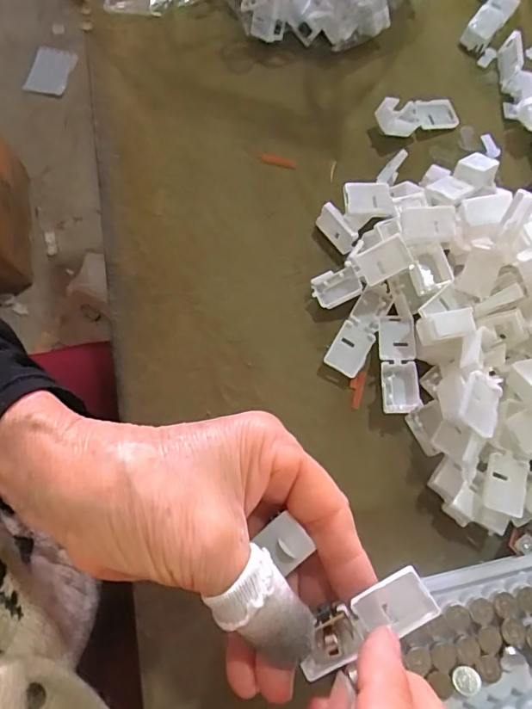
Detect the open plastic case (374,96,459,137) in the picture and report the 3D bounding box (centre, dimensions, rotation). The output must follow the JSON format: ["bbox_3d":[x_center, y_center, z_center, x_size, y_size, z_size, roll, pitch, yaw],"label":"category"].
[{"bbox_3d":[0.102,-0.158,0.331,0.061,0.012,0.021,-14,73,-22],"label":"open plastic case"}]

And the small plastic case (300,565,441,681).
[{"bbox_3d":[0.036,0.100,0.186,0.054,0.009,0.023,-37,77,9],"label":"small plastic case"}]

